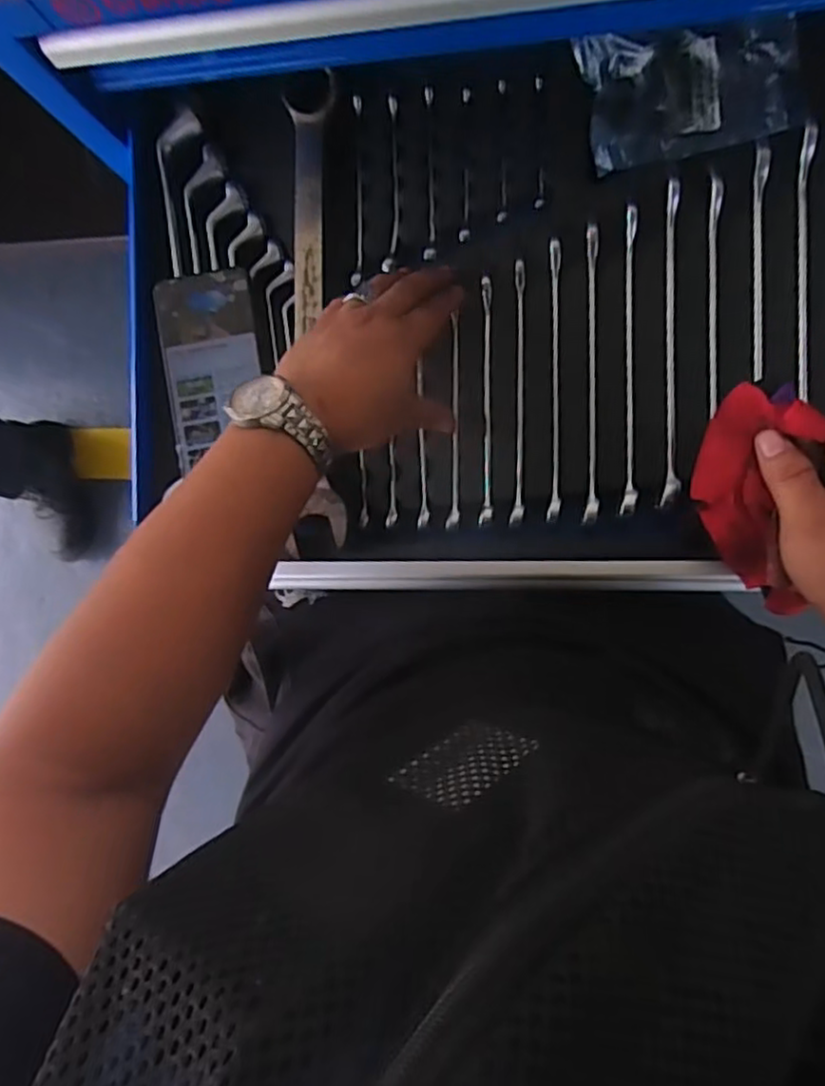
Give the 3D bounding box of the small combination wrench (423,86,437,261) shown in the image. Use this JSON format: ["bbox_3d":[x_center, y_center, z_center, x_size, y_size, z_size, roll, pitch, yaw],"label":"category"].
[{"bbox_3d":[0.014,-0.275,0.495,0.009,0.007,0.125,1,91,8],"label":"small combination wrench"}]

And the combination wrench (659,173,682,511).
[{"bbox_3d":[0.183,-0.138,0.465,0.012,0.017,0.222,1,91,8],"label":"combination wrench"}]

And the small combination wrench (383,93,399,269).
[{"bbox_3d":[-0.015,-0.269,0.498,0.010,0.008,0.127,3,91,8],"label":"small combination wrench"}]

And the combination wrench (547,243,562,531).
[{"bbox_3d":[0.103,-0.115,0.478,0.009,0.015,0.199,1,91,8],"label":"combination wrench"}]

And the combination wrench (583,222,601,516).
[{"bbox_3d":[0.129,-0.119,0.473,0.010,0.018,0.206,0,91,8],"label":"combination wrench"}]

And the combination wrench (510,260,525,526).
[{"bbox_3d":[0.078,-0.108,0.482,0.010,0.011,0.187,1,91,8],"label":"combination wrench"}]

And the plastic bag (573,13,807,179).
[{"bbox_3d":[0.190,-0.314,0.454,0.135,0.010,0.090,-6,93,17],"label":"plastic bag"}]

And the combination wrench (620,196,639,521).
[{"bbox_3d":[0.155,-0.128,0.470,0.011,0.011,0.214,1,91,8],"label":"combination wrench"}]

